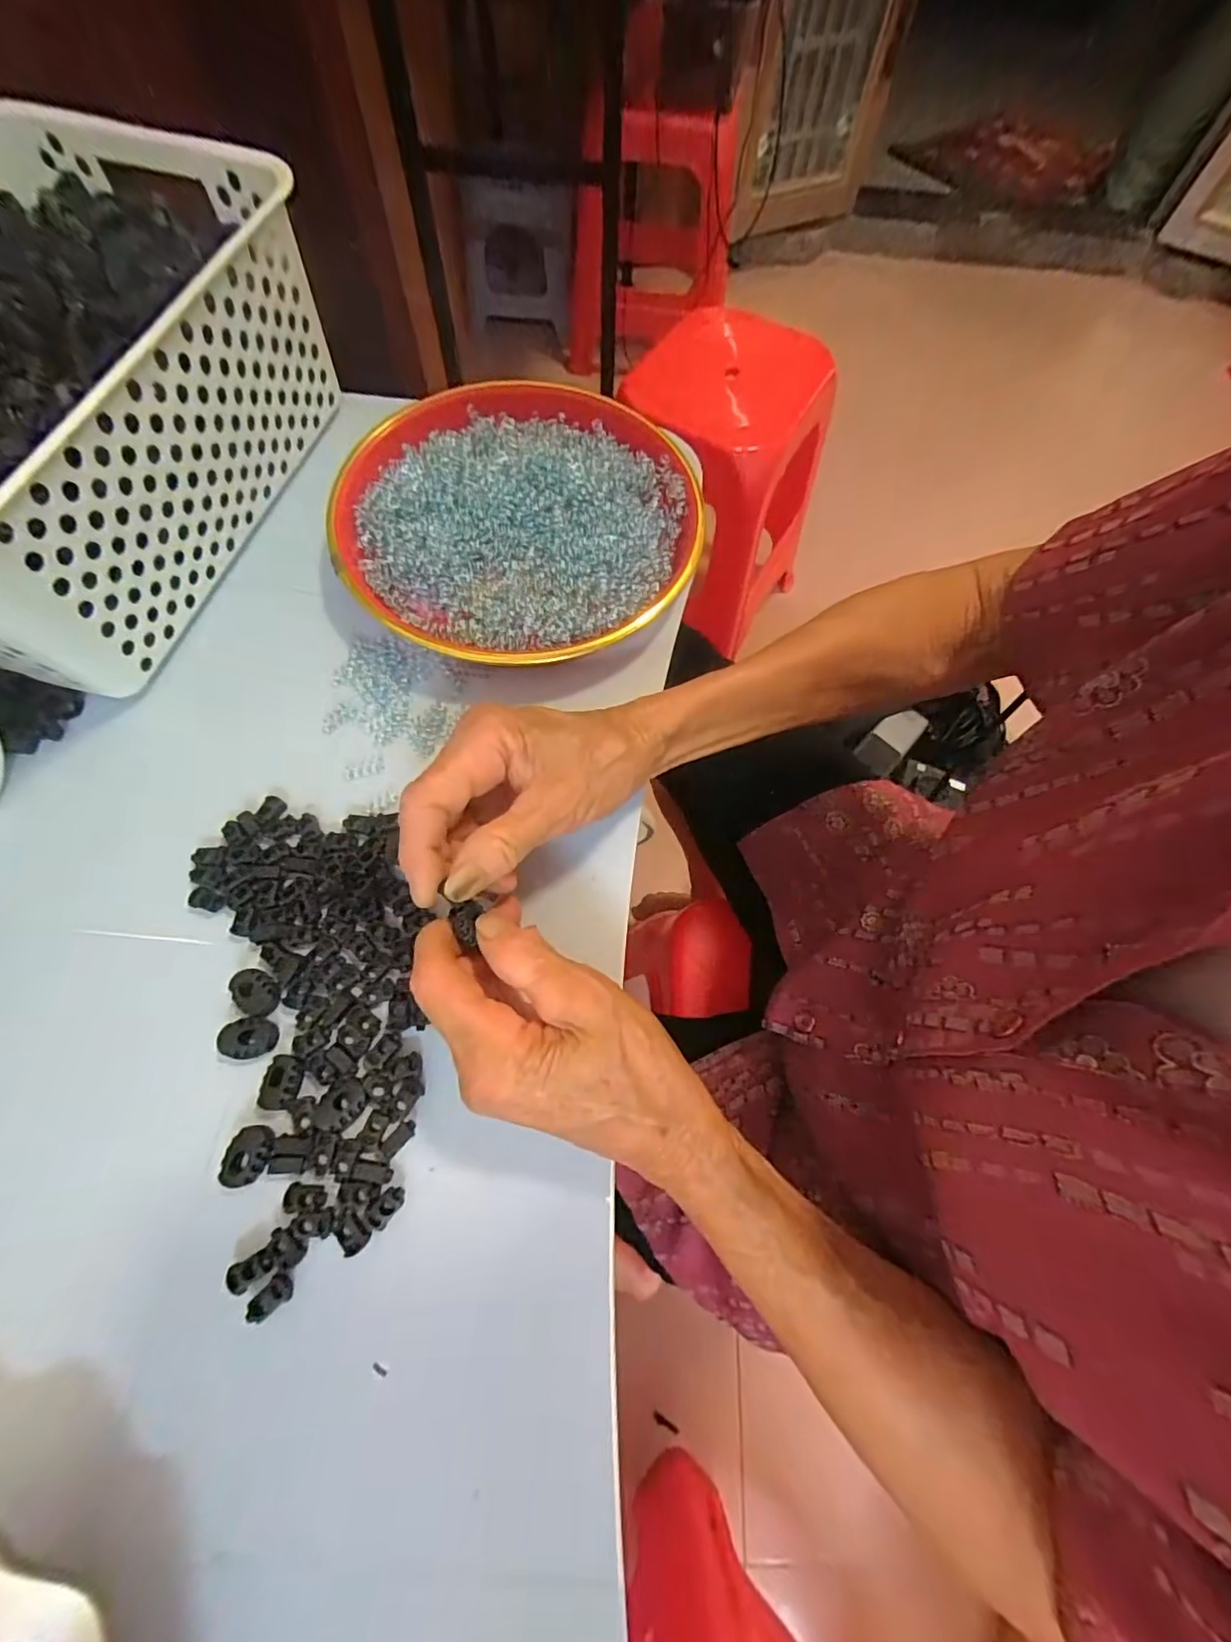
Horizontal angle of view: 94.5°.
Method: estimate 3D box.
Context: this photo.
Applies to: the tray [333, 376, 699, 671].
[{"bbox_3d":[-0.056,-0.185,0.350,0.215,0.031,0.206,-41,75,-17],"label":"tray"}]

